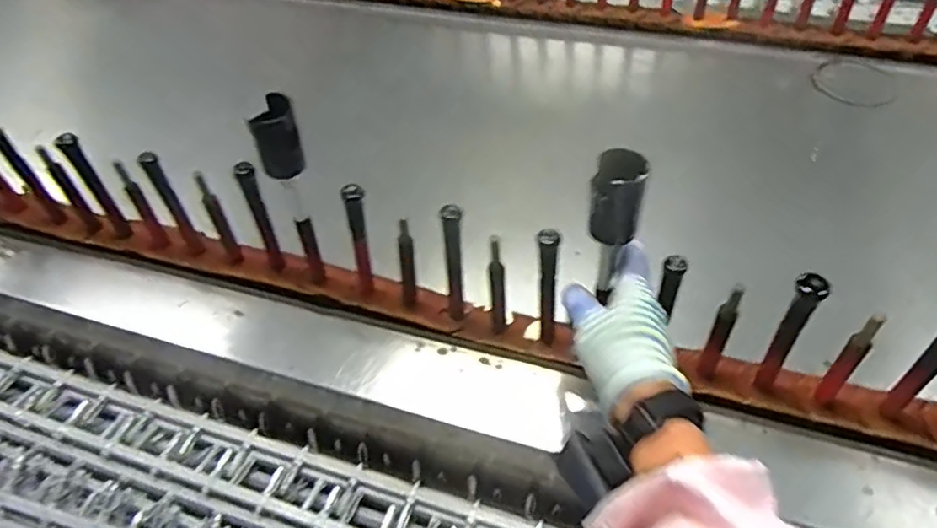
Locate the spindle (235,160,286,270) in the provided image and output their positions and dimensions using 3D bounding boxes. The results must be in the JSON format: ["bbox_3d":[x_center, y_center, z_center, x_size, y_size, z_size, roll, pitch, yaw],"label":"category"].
[{"bbox_3d":[-0.217,-0.046,0.663,0.024,0.152,0.015,-25,53,-16],"label":"spindle"}]

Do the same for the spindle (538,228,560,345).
[{"bbox_3d":[0.074,0.024,0.587,0.017,0.150,0.018,2,50,6],"label":"spindle"}]

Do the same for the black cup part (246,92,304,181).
[{"bbox_3d":[-0.167,-0.110,0.556,0.038,0.068,0.036,-13,50,-6],"label":"black cup part"}]

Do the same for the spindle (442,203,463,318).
[{"bbox_3d":[-0.014,0.001,0.614,0.023,0.152,0.017,-5,50,0],"label":"spindle"}]

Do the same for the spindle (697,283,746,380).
[{"bbox_3d":[0.222,0.061,0.551,0.017,0.133,0.020,23,56,22],"label":"spindle"}]

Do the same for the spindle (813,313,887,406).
[{"bbox_3d":[0.320,0.082,0.529,0.010,0.128,0.016,-35,56,-22],"label":"spindle"}]

